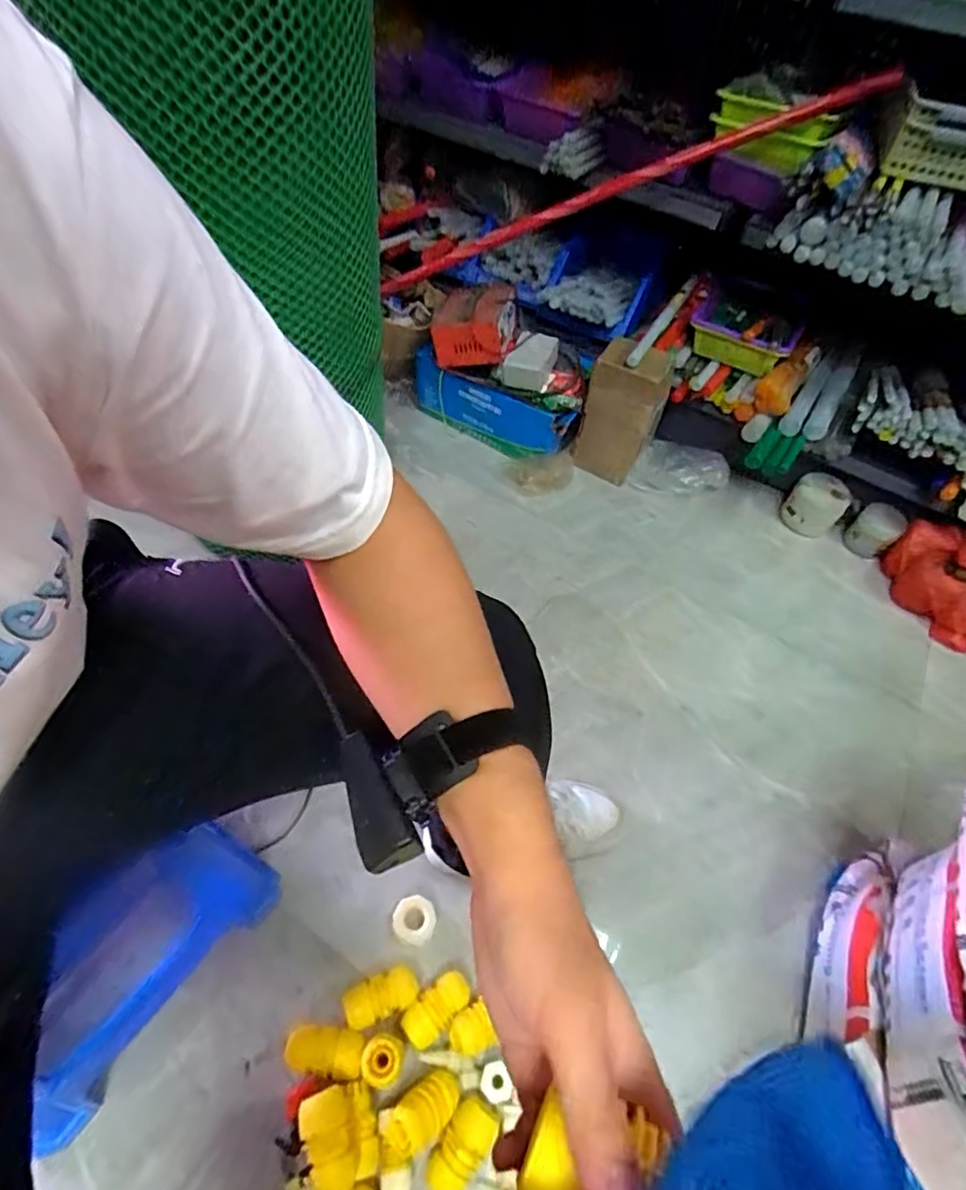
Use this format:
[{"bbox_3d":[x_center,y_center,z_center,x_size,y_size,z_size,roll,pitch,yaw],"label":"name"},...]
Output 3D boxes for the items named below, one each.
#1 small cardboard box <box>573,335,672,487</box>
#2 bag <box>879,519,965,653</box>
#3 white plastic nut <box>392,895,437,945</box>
[{"bbox_3d":[0.277,-0.365,1.205,0.146,0.272,0.092,23,53,9],"label":"small cardboard box"},{"bbox_3d":[0.851,-0.029,1.094,0.104,0.170,0.220,-28,62,-26],"label":"bag"},{"bbox_3d":[-0.085,0.405,0.745,0.052,0.029,0.049,13,52,6],"label":"white plastic nut"}]

